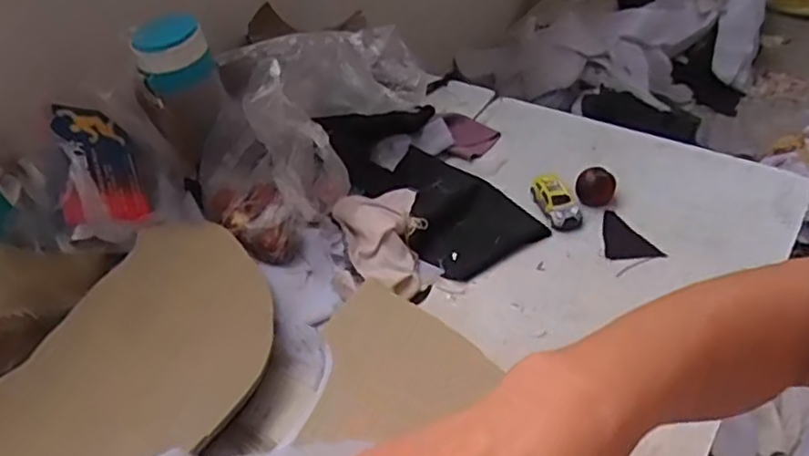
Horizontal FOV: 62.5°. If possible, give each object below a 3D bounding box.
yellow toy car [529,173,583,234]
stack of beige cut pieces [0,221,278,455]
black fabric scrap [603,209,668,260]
[{"bbox_3d":[0.139,-0.027,0.614,0.027,0.025,0.063,-22,44,-12],"label":"yellow toy car"},{"bbox_3d":[-0.215,0.115,0.510,0.149,0.026,0.262,45,73,2],"label":"stack of beige cut pieces"},{"bbox_3d":[0.199,0.004,0.593,0.048,0.004,0.060,-5,44,6],"label":"black fabric scrap"}]

